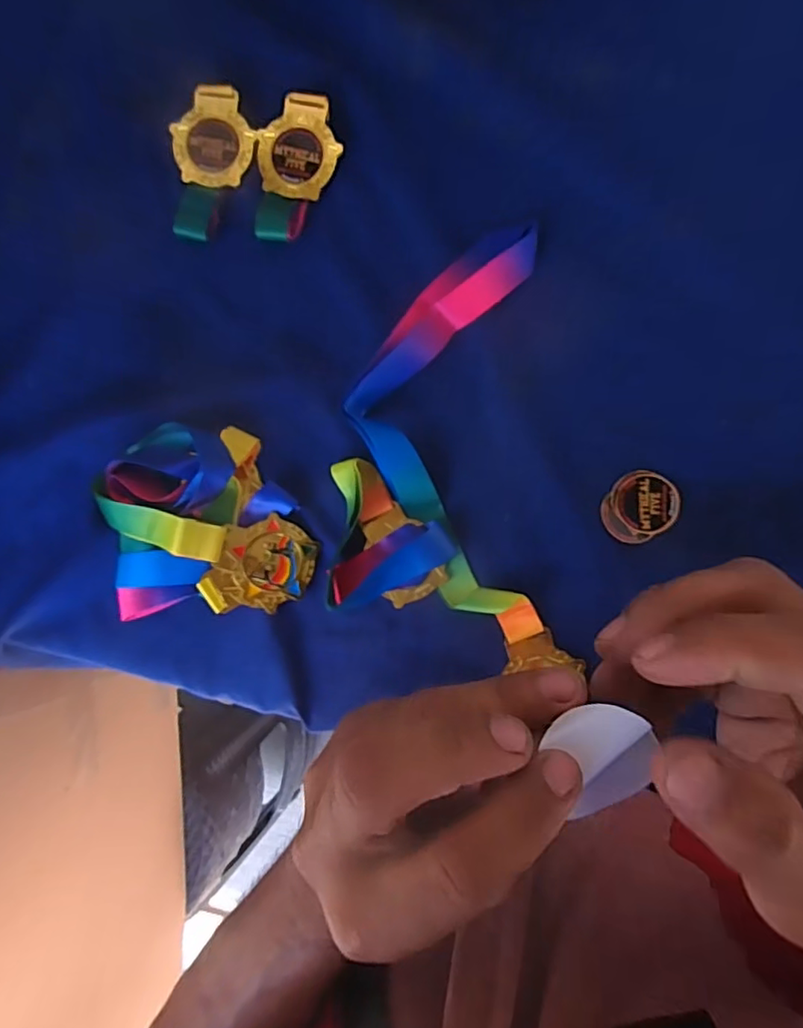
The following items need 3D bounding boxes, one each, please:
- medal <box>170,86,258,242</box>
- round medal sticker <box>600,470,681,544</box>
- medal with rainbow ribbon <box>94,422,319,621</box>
[{"bbox_3d":[-0.138,-0.256,0.426,0.058,0.011,0.107,-1,88,6],"label":"medal"},{"bbox_3d":[0.162,-0.005,0.397,0.052,0.004,0.044,-30,85,4],"label":"round medal sticker"},{"bbox_3d":[-0.137,0.004,0.409,0.141,0.031,0.127,-1,88,6],"label":"medal with rainbow ribbon"}]

